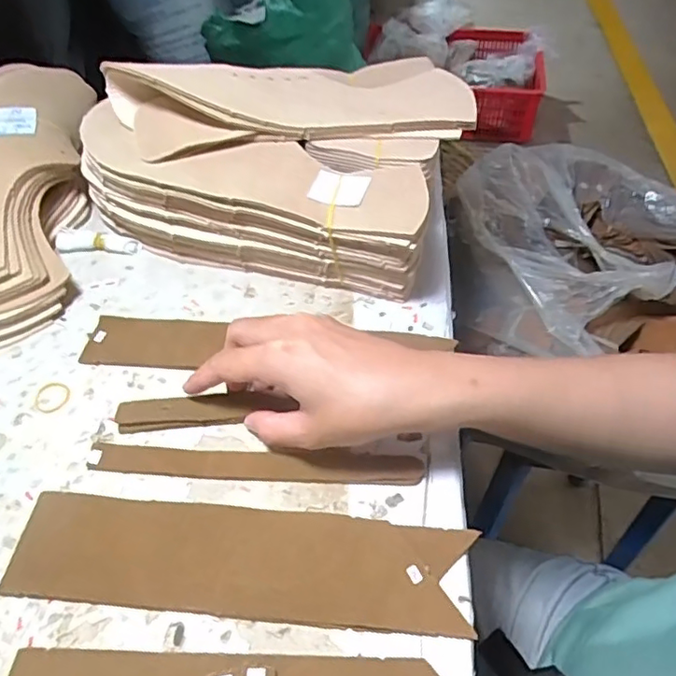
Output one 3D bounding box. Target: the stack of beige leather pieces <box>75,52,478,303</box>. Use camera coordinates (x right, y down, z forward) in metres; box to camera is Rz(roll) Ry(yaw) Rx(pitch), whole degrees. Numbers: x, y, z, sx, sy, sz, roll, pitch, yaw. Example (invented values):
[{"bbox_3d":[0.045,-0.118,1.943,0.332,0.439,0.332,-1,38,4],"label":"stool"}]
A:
[{"bbox_3d":[-0.047,-0.140,0.456,0.265,0.110,0.177,12,53,10],"label":"stack of beige leather pieces"}]

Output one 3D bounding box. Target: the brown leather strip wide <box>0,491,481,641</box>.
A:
[{"bbox_3d":[-0.052,0.115,0.314,0.231,0.007,0.056,4,56,5],"label":"brown leather strip wide"}]

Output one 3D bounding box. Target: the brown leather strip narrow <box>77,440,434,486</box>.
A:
[{"bbox_3d":[-0.048,0.072,0.348,0.190,0.005,0.019,2,59,3],"label":"brown leather strip narrow"}]

